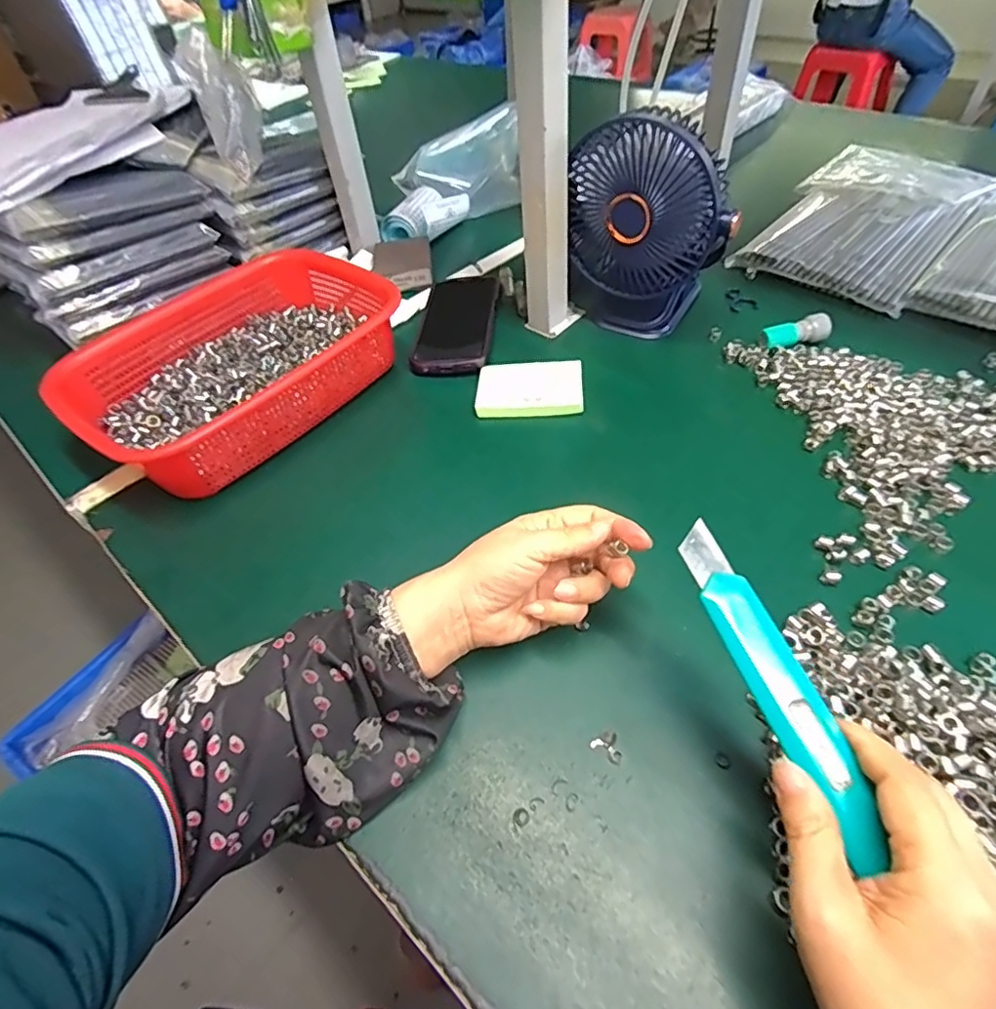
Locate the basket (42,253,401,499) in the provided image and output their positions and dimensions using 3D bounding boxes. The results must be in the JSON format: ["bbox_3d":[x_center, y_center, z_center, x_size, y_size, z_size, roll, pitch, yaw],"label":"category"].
[{"bbox_3d":[-0.230,-0.136,0.531,0.213,0.066,0.290,27,57,27],"label":"basket"}]

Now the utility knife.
[{"bbox_3d":[0.121,0.073,0.251,0.024,0.011,0.144,-17,62,-9],"label":"utility knife"}]

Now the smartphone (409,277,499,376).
[{"bbox_3d":[-0.043,-0.193,0.595,0.077,0.012,0.161,2,49,8],"label":"smartphone"}]

